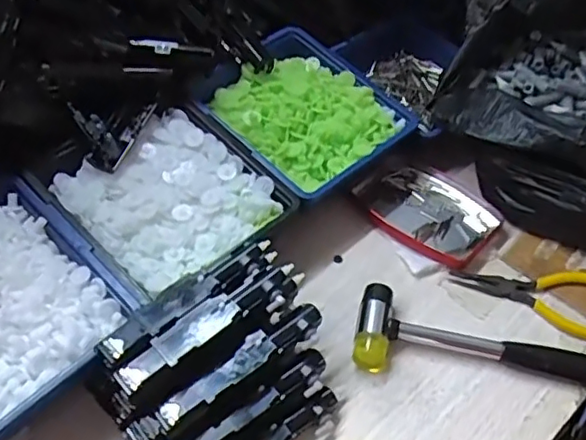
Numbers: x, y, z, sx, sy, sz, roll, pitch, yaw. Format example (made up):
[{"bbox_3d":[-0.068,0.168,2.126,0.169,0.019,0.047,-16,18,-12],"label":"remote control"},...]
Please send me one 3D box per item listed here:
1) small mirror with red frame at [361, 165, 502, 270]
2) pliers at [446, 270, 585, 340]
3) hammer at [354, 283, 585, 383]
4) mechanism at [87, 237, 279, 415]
[{"bbox_3d":[0.117,-0.007,0.506,0.106,0.011,0.086,33,55,25],"label":"small mirror with red frame"},{"bbox_3d":[0.186,0.055,0.452,0.124,0.011,0.055,13,49,10],"label":"pliers"},{"bbox_3d":[0.161,0.091,0.416,0.230,0.021,0.059,8,48,5],"label":"hammer"},{"bbox_3d":[-0.067,0.057,0.373,0.033,0.021,0.149,32,55,24],"label":"mechanism"}]

